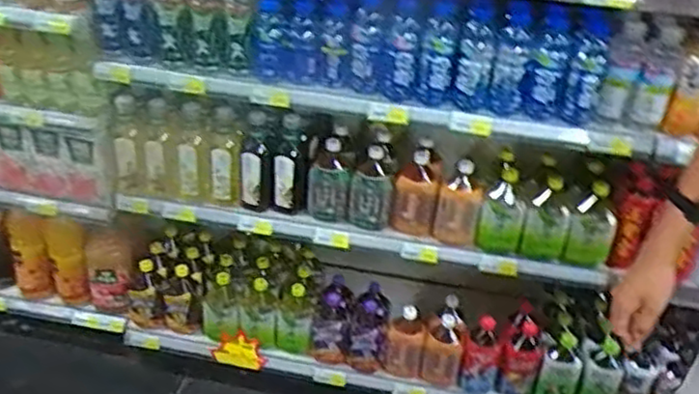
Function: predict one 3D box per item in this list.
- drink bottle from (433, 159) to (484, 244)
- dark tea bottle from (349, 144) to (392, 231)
[{"bbox_3d":[0.253,0.014,1.668,0.094,0.175,0.083,11,35,9],"label":"drink bottle"},{"bbox_3d":[0.050,-0.017,1.683,0.083,0.190,0.078,5,35,1],"label":"dark tea bottle"}]

